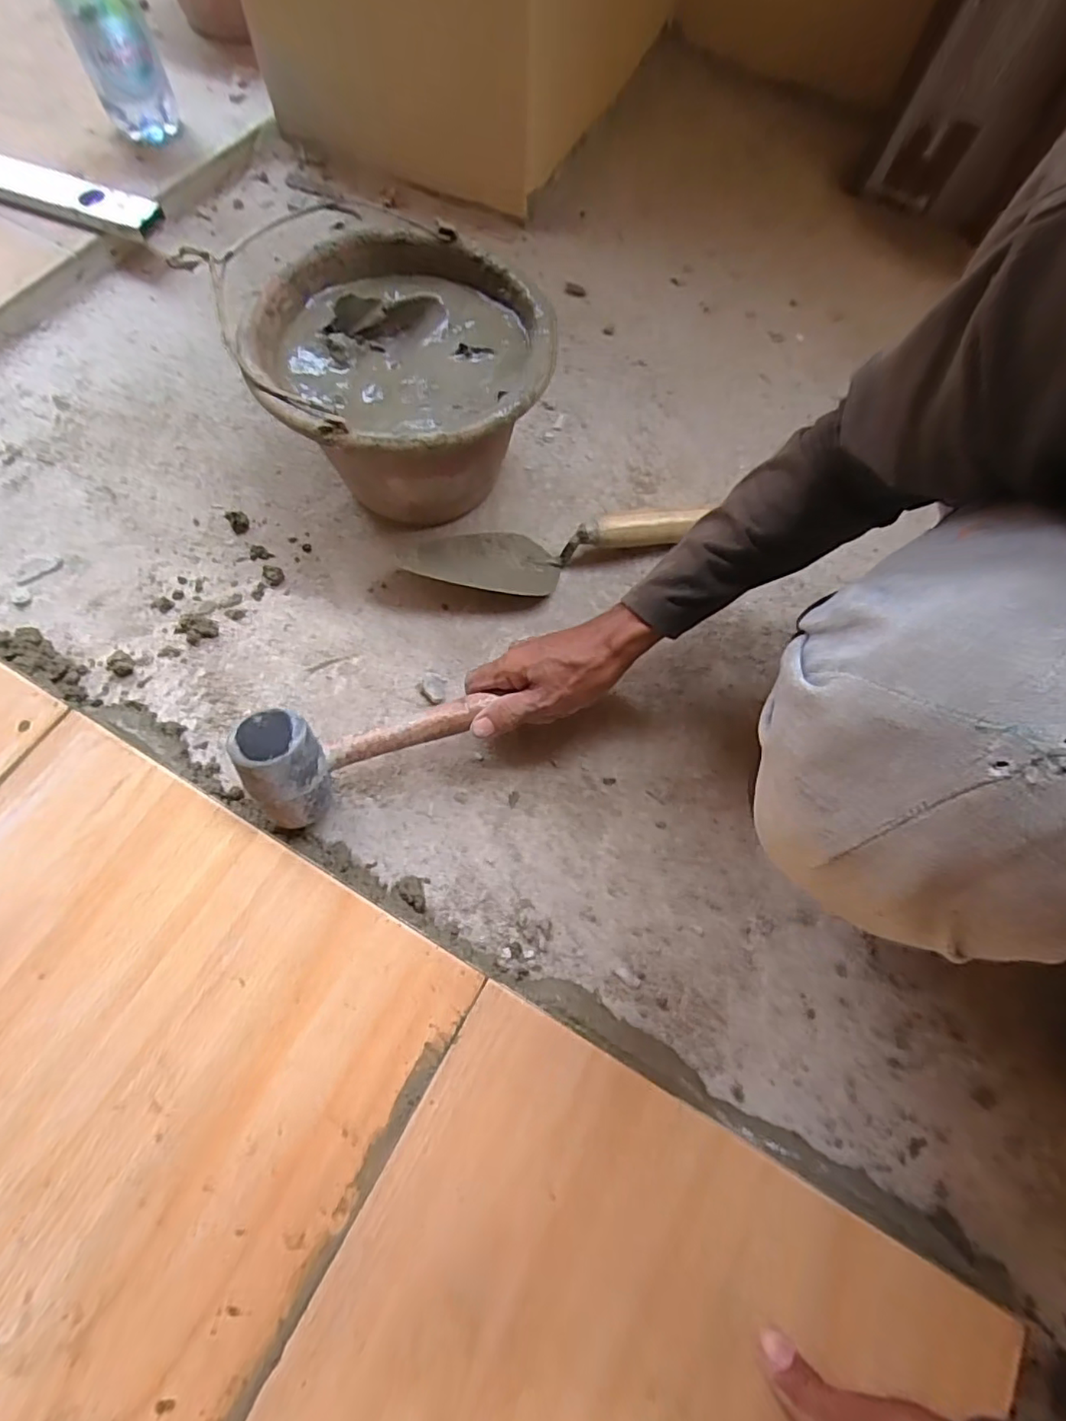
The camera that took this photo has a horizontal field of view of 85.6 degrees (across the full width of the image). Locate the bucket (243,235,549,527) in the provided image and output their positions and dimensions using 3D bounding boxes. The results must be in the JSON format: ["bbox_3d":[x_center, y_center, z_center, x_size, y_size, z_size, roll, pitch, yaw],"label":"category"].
[{"bbox_3d":[-0.114,-0.284,0.543,0.237,0.159,0.237,1,70,-3],"label":"bucket"}]

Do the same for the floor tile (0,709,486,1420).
[{"bbox_3d":[-0.308,0.253,0.383,0.389,0.007,0.393,29,70,8],"label":"floor tile"}]

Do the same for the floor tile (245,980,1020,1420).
[{"bbox_3d":[0.039,0.447,0.328,0.386,0.012,0.394,30,69,7],"label":"floor tile"}]

